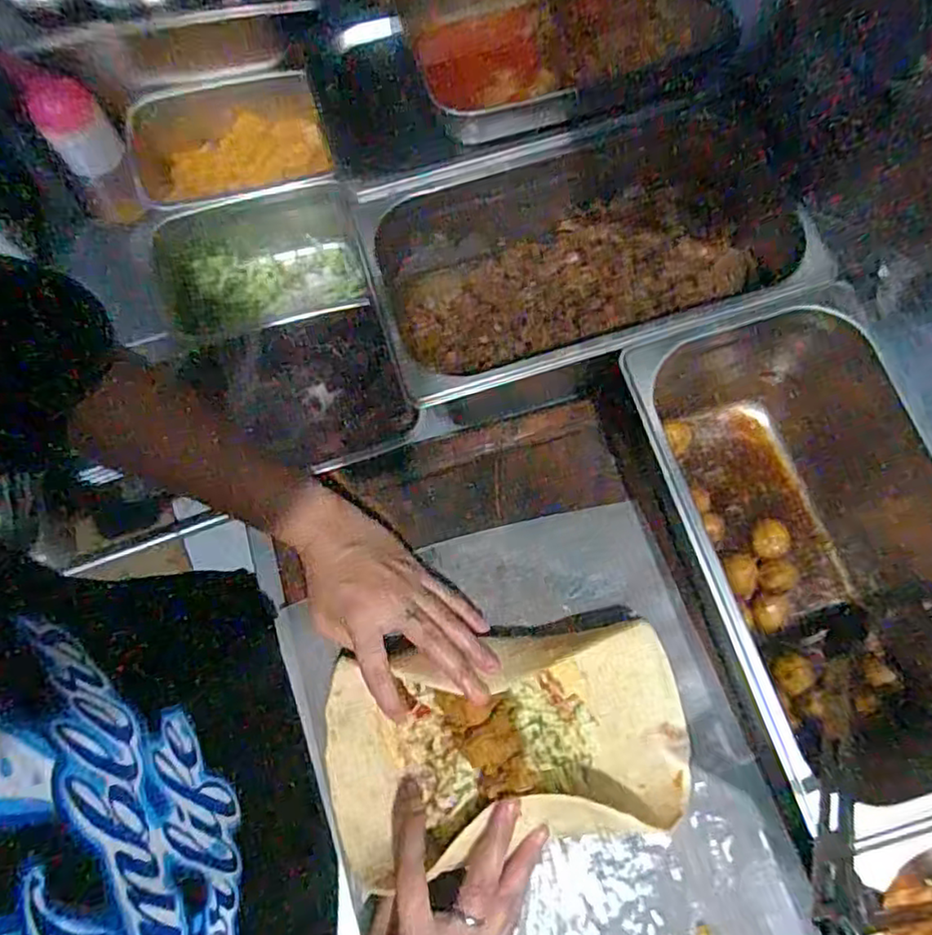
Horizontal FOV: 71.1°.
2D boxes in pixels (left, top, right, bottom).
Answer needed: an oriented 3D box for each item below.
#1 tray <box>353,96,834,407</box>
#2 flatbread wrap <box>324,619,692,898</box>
[{"bbox_3d":[0.088,-0.155,0.521,0.308,0.129,0.178,-16,73,-6],"label":"tray"},{"bbox_3d":[0.031,0.190,0.447,0.251,0.064,0.130,-8,73,-6],"label":"flatbread wrap"}]

